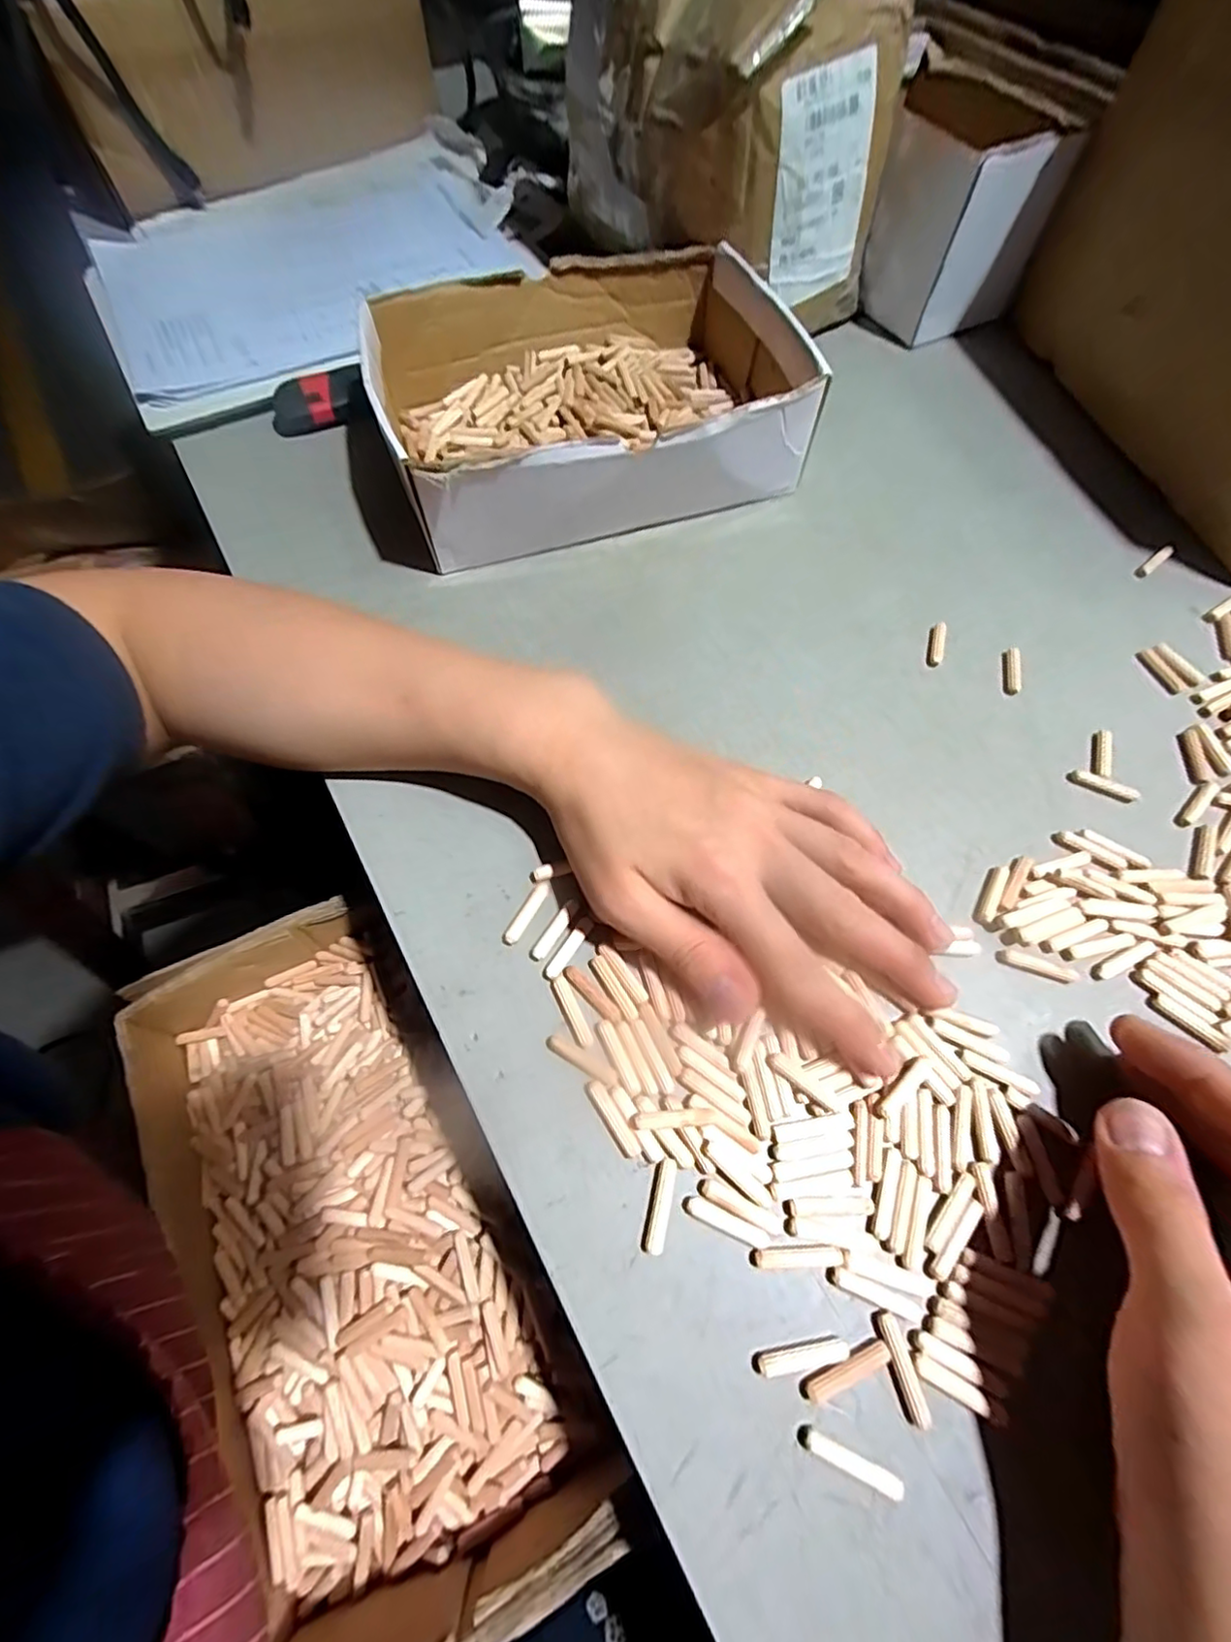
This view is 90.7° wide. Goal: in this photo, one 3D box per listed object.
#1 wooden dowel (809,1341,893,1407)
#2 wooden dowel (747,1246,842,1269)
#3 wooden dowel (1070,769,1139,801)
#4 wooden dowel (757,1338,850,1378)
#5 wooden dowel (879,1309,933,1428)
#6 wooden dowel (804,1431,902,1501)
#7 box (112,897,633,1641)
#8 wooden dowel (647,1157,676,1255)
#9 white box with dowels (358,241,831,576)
[{"bbox_3d":[0.075,0.178,0.195,0.029,0.004,0.007,-22,67,-10],"label":"wooden dowel"},{"bbox_3d":[0.063,0.150,0.209,0.031,0.004,0.006,-1,65,-1],"label":"wooden dowel"},{"bbox_3d":[0.235,-0.016,0.291,0.030,0.004,0.005,26,67,11],"label":"wooden dowel"},{"bbox_3d":[0.061,0.175,0.198,0.029,0.006,0.006,-10,65,-5],"label":"wooden dowel"},{"bbox_3d":[0.094,0.177,0.196,0.007,0.004,0.030,-15,66,-7],"label":"wooden dowel"},{"bbox_3d":[0.073,0.197,0.187,0.028,0.005,0.006,24,67,11],"label":"wooden dowel"},{"bbox_3d":[-0.136,0.192,0.297,0.172,0.079,0.301,-24,66,-11],"label":"box"},{"bbox_3d":[0.017,0.137,0.217,0.007,0.005,0.029,13,65,6],"label":"wooden dowel"},{"bbox_3d":[-0.013,-0.260,0.381,0.236,0.072,0.185,-14,66,-7],"label":"white box with dowels"}]

